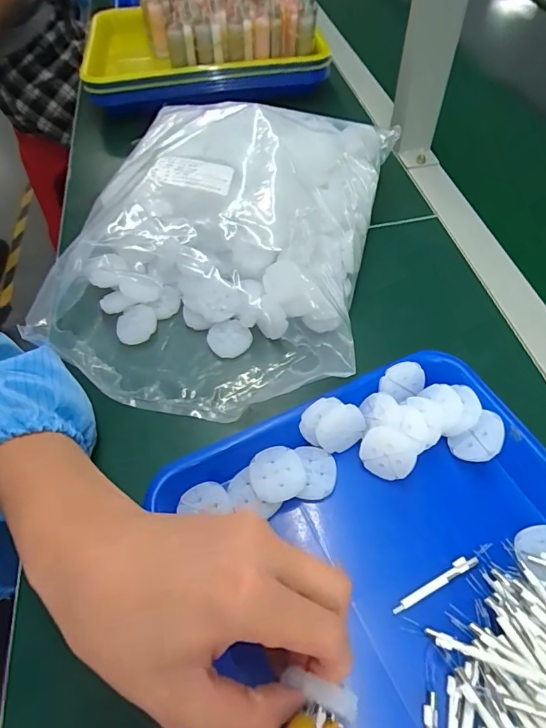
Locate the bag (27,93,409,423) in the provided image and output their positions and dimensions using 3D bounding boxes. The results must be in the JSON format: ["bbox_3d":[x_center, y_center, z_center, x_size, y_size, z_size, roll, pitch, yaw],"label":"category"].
[{"bbox_3d":[-0.041,-0.123,0.385,0.232,0.108,0.326,10,57,10],"label":"bag"}]

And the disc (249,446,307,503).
[{"bbox_3d":[0.003,0.073,0.290,0.035,0.010,0.033,-2,56,2],"label":"disc"}]

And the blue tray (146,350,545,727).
[{"bbox_3d":[0.097,0.153,0.227,0.232,0.034,0.321,-20,57,-10],"label":"blue tray"}]

